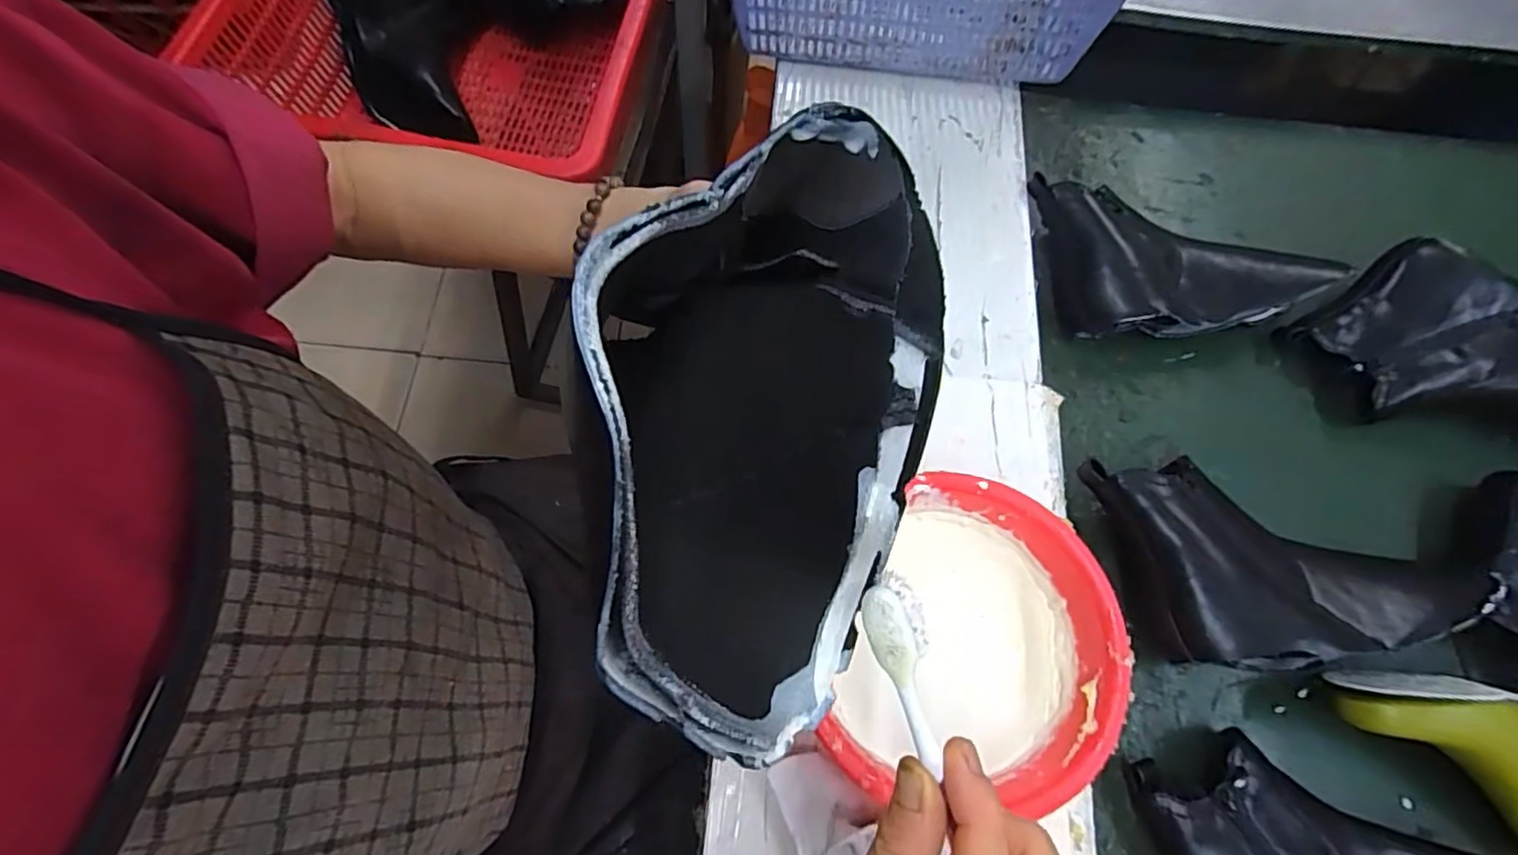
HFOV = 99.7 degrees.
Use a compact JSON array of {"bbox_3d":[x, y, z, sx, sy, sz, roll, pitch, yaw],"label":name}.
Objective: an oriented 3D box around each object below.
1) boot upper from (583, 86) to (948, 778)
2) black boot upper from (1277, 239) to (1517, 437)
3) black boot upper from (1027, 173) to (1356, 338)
[{"bbox_3d":[0.005,-0.018,0.209,0.096,0.096,0.214,15,70,4],"label":"boot upper"},{"bbox_3d":[0.603,-0.069,0.537,0.264,0.080,0.158,14,69,3],"label":"black boot upper"},{"bbox_3d":[0.360,-0.154,0.568,0.206,0.066,0.148,-10,70,-6],"label":"black boot upper"}]

